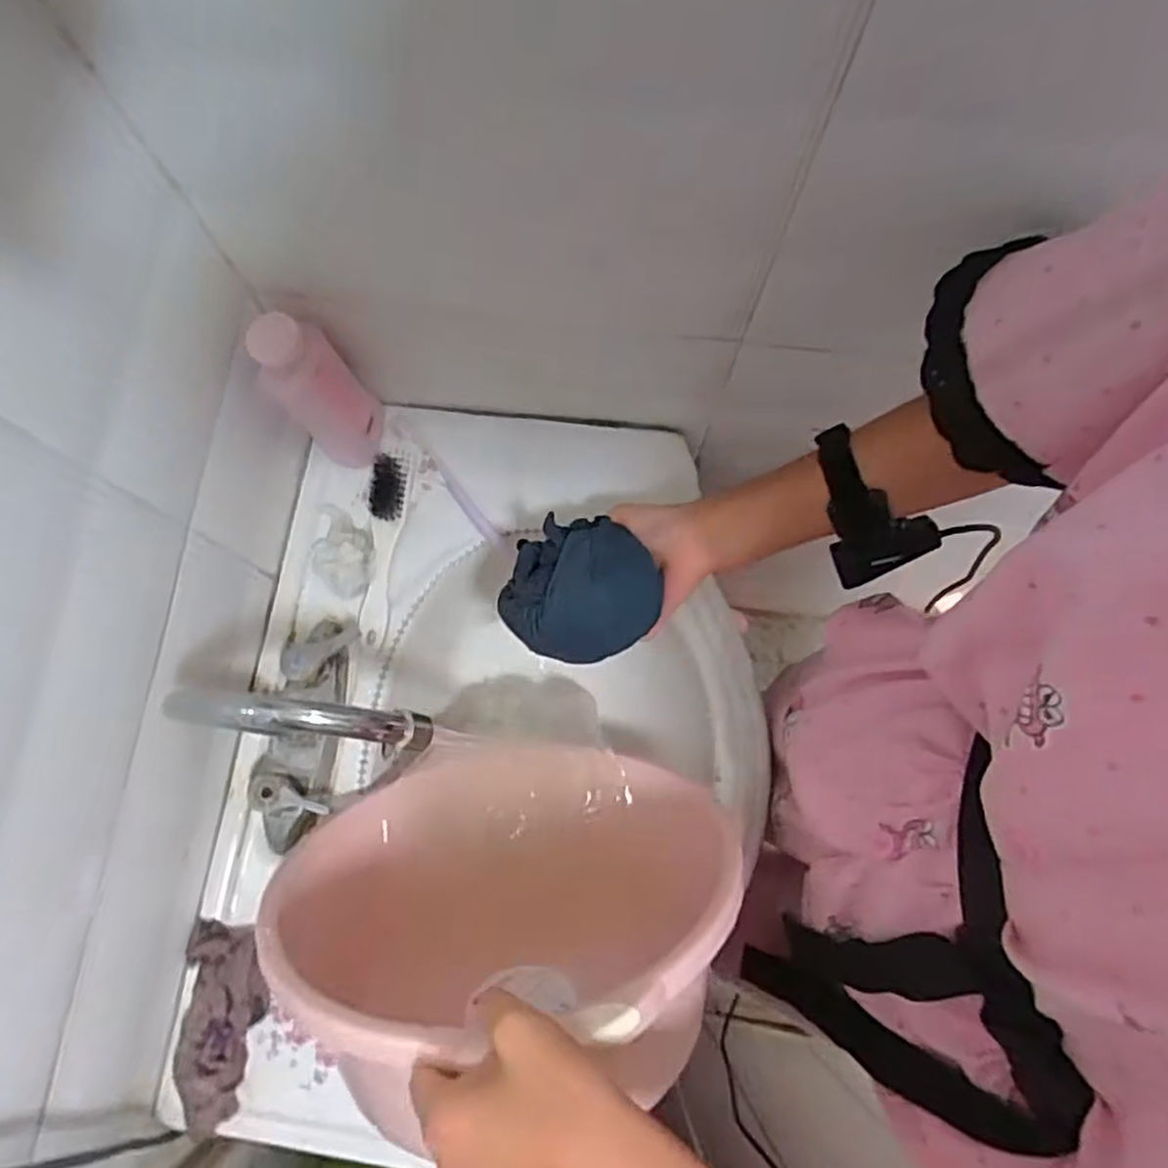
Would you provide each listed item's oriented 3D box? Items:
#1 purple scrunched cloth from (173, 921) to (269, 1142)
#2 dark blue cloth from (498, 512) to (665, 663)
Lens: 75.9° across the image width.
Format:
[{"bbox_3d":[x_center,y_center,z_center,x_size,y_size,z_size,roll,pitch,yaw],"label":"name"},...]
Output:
[{"bbox_3d":[-0.271,0.333,0.566,0.064,0.029,0.143,-2,77,-1],"label":"purple scrunched cloth"},{"bbox_3d":[-0.005,0.005,0.557,0.110,0.050,0.105,-35,80,-8],"label":"dark blue cloth"}]

